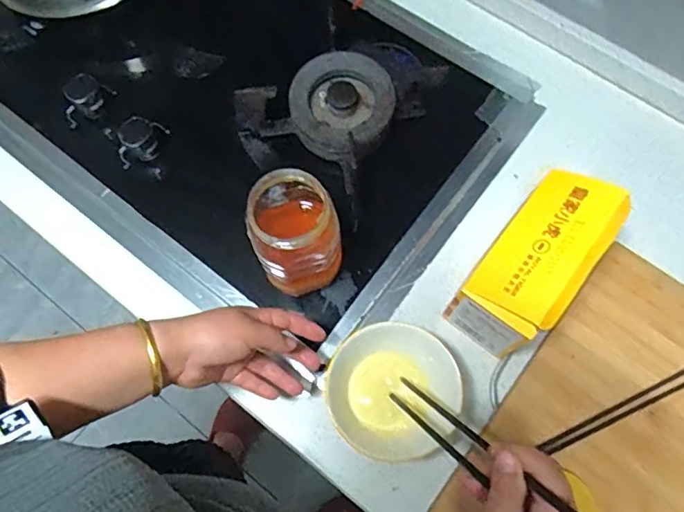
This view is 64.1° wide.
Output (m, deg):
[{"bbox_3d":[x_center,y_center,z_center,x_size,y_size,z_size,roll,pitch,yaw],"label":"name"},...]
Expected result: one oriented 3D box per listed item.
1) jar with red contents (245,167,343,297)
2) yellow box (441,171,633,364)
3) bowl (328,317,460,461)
[{"bbox_3d":[-0.050,-0.019,0.535,0.073,0.146,0.085,-24,72,-8],"label":"jar with red contents"},{"bbox_3d":[0.180,0.009,0.533,0.084,0.146,0.156,37,75,12],"label":"yellow box"},{"bbox_3d":[0.049,0.132,0.525,0.121,0.073,0.116,0,71,0],"label":"bowl"}]

